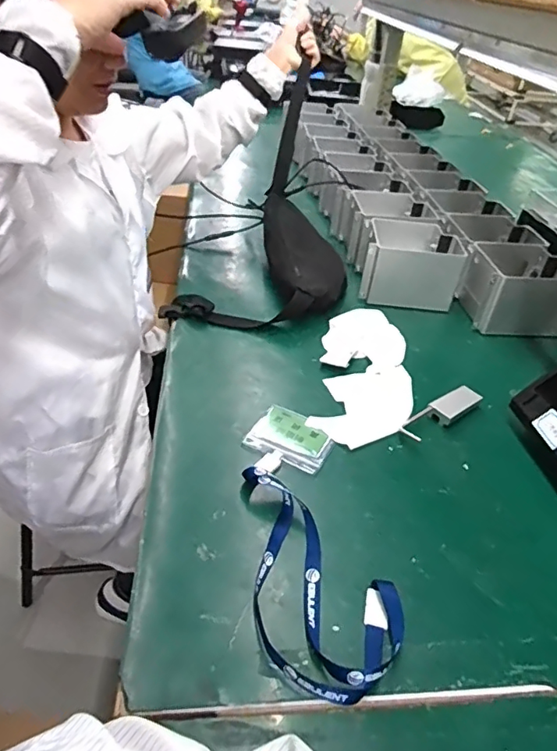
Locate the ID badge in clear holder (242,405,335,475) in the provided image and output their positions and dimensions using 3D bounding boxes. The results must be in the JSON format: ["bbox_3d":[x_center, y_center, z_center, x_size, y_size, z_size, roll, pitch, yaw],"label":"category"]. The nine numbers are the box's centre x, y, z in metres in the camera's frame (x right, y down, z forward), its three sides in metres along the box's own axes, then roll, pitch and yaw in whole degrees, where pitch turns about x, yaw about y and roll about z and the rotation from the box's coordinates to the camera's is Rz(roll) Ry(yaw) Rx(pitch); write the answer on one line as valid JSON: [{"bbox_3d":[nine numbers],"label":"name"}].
[{"bbox_3d":[0.016,0.075,0.613,0.096,0.004,0.078,20,41,16],"label":"ID badge in clear holder"}]

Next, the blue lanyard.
[{"bbox_3d":[0.015,0.181,0.464,0.118,0.026,0.218,-25,49,-33],"label":"blue lanyard"}]

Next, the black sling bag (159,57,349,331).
[{"bbox_3d":[0.000,-0.299,0.893,0.258,0.122,0.529,10,65,5],"label":"black sling bag"}]

